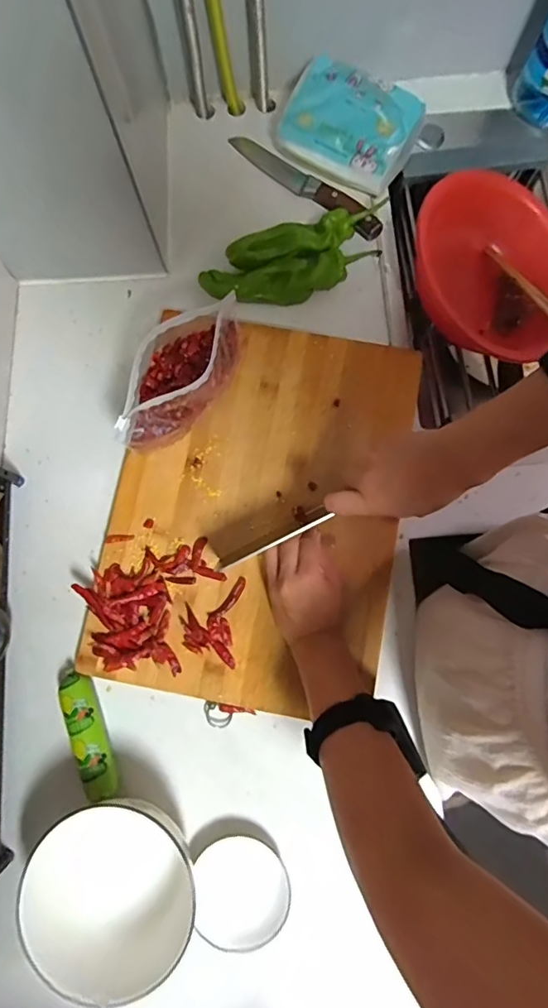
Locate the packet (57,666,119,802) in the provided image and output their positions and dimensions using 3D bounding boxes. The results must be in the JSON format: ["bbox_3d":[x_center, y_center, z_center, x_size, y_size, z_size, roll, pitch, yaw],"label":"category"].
[{"bbox_3d":[-0.187,0.228,0.503,0.030,0.035,0.125,-22,80,-3],"label":"packet"}]

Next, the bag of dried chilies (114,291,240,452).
[{"bbox_3d":[-0.094,-0.125,0.516,0.073,0.093,0.164,21,81,5],"label":"bag of dried chilies"}]

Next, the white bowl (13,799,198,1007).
[{"bbox_3d":[-0.152,0.350,0.460,0.142,0.074,0.147,0,80,1],"label":"white bowl"}]

